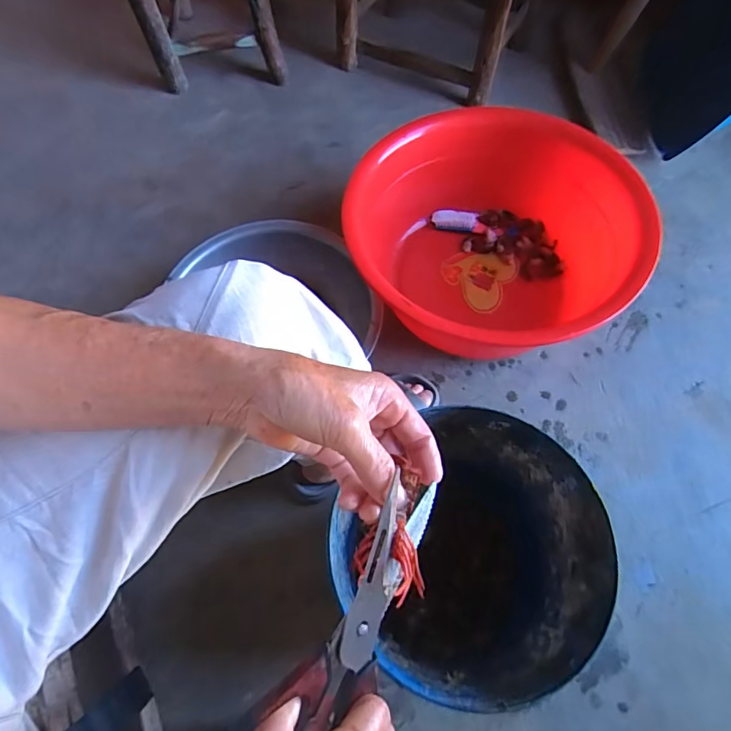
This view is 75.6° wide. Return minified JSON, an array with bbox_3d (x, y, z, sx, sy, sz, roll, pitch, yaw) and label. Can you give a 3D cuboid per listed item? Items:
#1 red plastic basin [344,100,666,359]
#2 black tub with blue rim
[{"bbox_3d":[0.204,-0.198,0.773,0.414,0.193,0.439,-1,64,1],"label":"red plastic basin"},{"bbox_3d":[0.110,0.216,0.537,0.245,0.263,0.220,-41,70,-17],"label":"black tub with blue rim"}]

